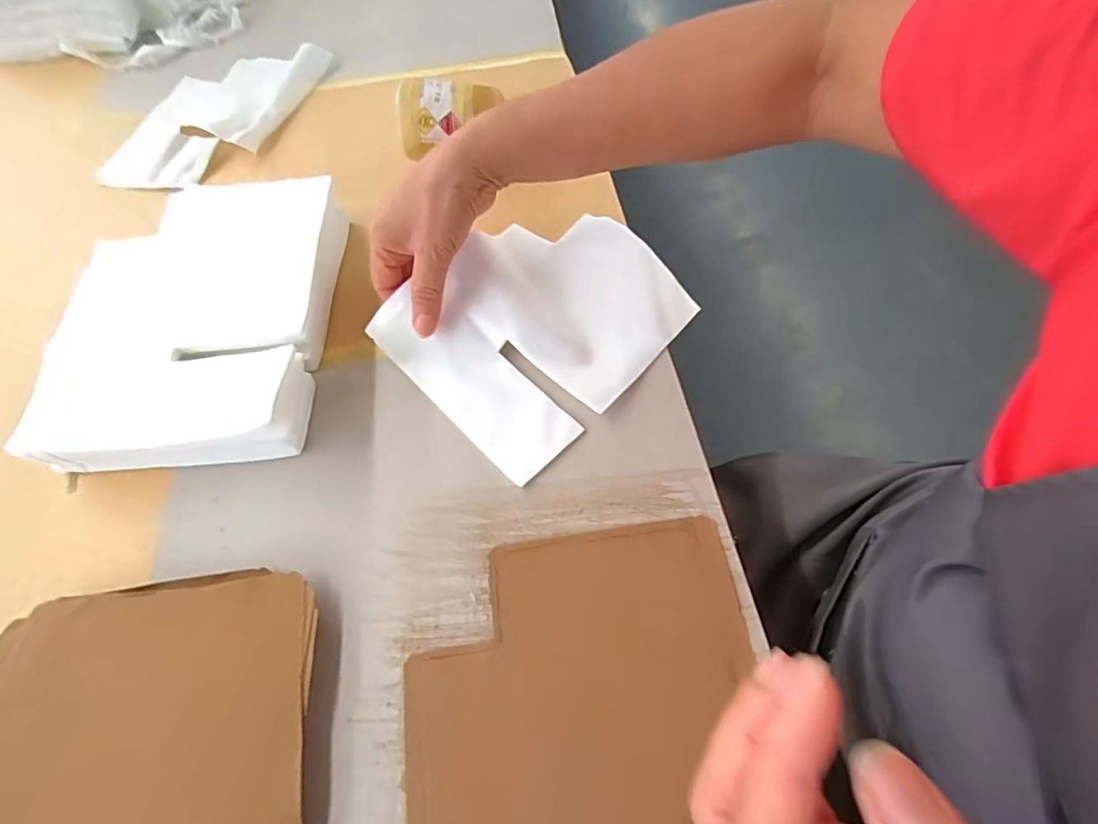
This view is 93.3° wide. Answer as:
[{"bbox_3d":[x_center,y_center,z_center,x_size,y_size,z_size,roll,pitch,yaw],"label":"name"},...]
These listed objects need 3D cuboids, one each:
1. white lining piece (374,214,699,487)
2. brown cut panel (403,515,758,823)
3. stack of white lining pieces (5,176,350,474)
[{"bbox_3d":[0.000,-0.077,0.402,0.169,0.041,0.223,39,70,19],"label":"white lining piece"},{"bbox_3d":[0.021,0.186,0.272,0.189,0.005,0.242,-8,60,1],"label":"brown cut panel"},{"bbox_3d":[-0.262,-0.074,0.396,0.177,0.053,0.234,-4,62,0],"label":"stack of white lining pieces"}]

